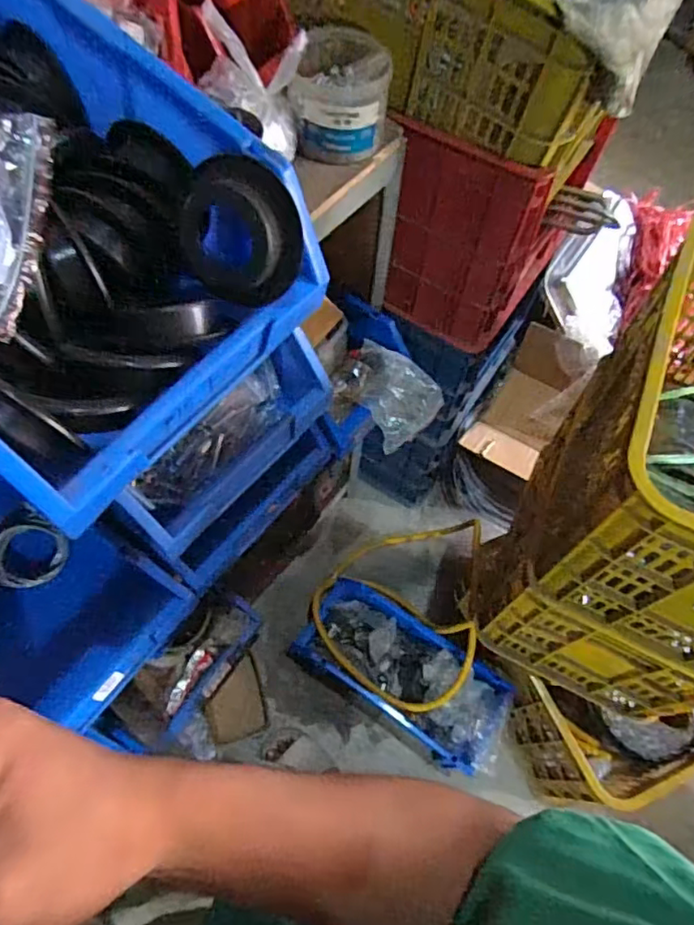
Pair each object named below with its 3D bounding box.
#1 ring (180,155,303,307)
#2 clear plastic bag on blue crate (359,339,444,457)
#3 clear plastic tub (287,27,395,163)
[{"bbox_3d":[-0.084,-0.180,0.450,0.097,0.097,0.025,27,20,12],"label":"ring"},{"bbox_3d":[0.065,-0.111,0.945,0.157,0.070,0.127,35,66,14],"label":"clear plastic bag on blue crate"},{"bbox_3d":[-0.007,-0.414,0.646,0.103,0.085,0.124,4,62,-1],"label":"clear plastic tub"}]

